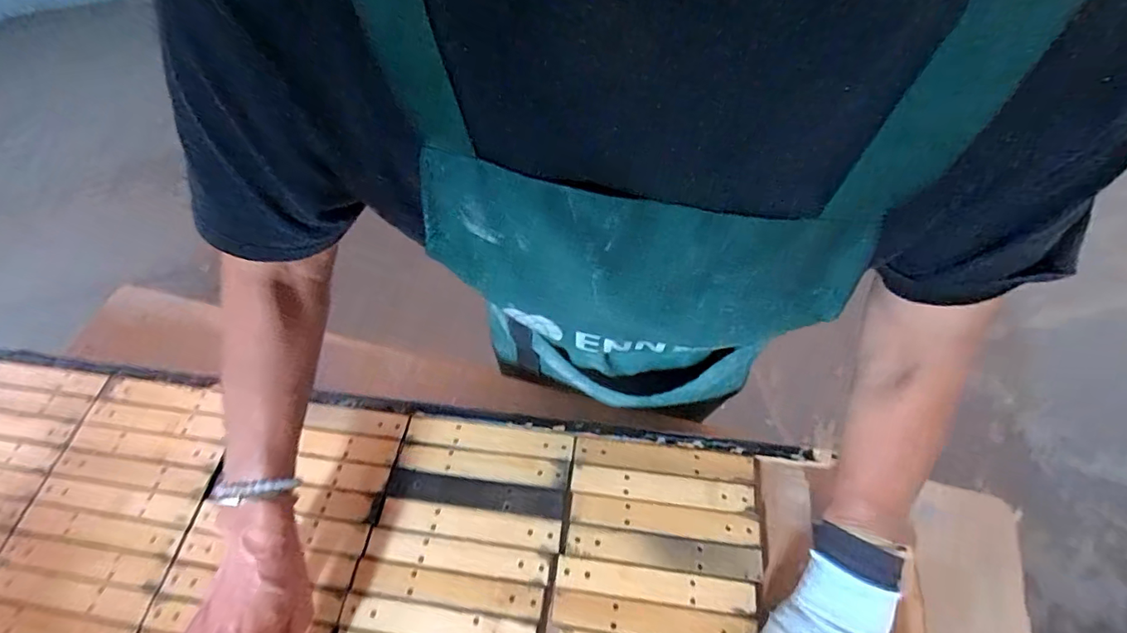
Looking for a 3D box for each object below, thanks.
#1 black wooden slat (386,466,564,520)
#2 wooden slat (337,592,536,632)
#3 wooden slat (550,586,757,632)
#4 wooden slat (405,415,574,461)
[{"bbox_3d":[-0.090,0.178,0.502,0.179,0.004,0.029,5,62,6],"label":"black wooden slat"},{"bbox_3d":[-0.115,0.277,0.447,0.178,0.004,0.027,6,62,7],"label":"wooden slat"},{"bbox_3d":[0.078,0.274,0.448,0.177,0.004,0.029,5,62,7],"label":"wooden slat"},{"bbox_3d":[-0.080,0.130,0.539,0.180,0.004,0.031,5,62,6],"label":"wooden slat"}]

